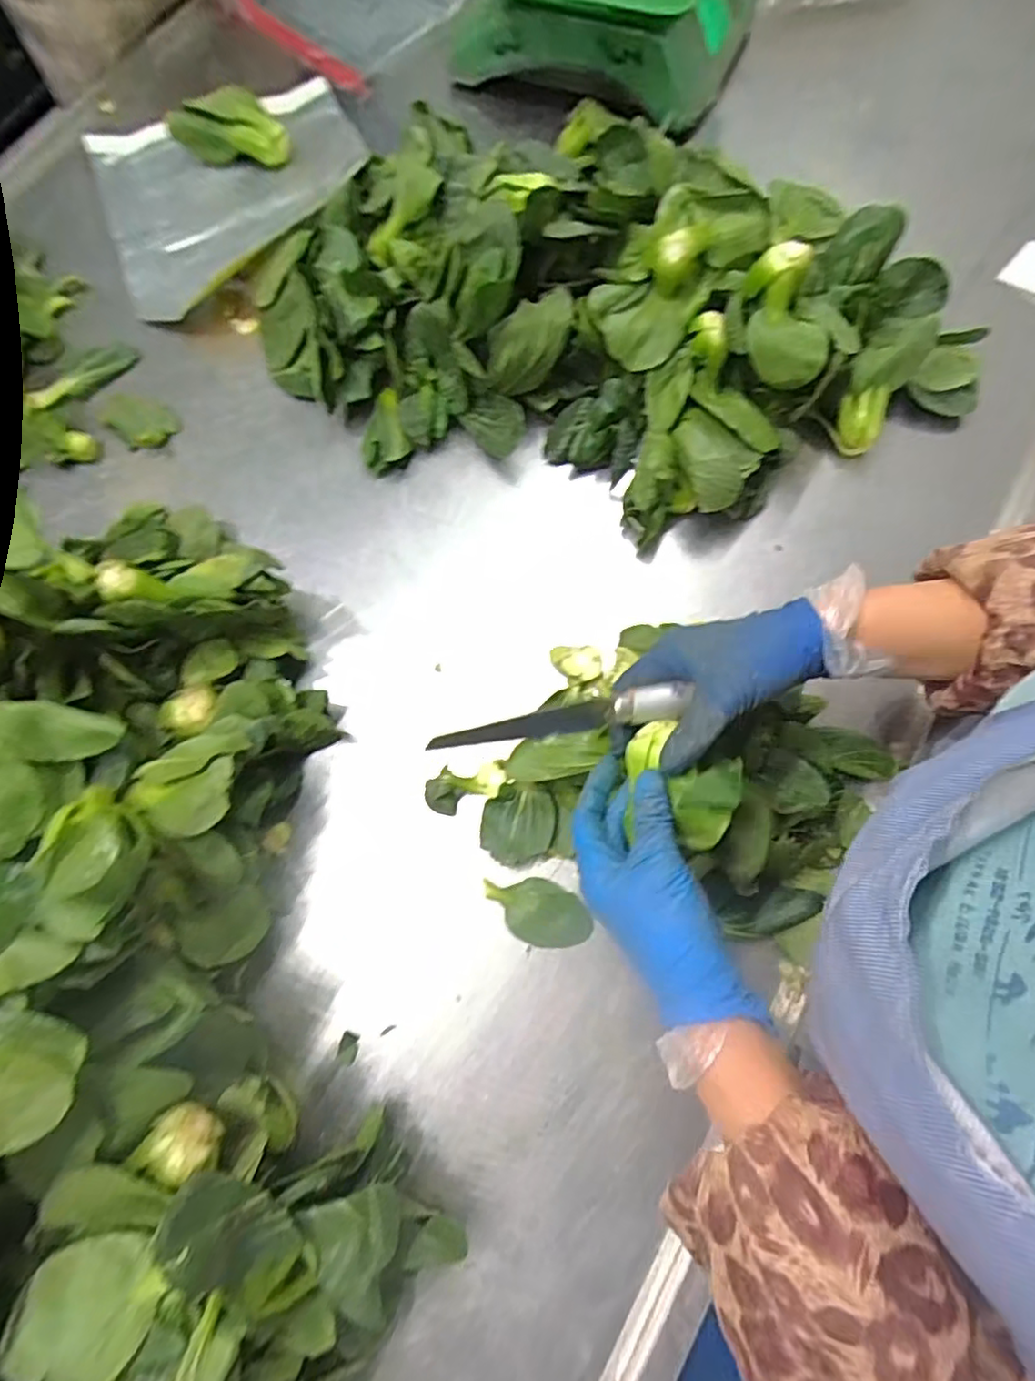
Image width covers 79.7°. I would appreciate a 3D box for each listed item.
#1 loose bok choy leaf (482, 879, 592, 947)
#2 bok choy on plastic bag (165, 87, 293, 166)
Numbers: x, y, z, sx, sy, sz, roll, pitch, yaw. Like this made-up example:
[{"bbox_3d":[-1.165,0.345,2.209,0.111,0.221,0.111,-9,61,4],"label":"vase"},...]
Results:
[{"bbox_3d":[0.014,0.157,0.441,0.077,0.013,0.042,21,75,9],"label":"loose bok choy leaf"},{"bbox_3d":[-0.293,-0.576,0.640,0.113,0.059,0.039,0,75,2],"label":"bok choy on plastic bag"}]

